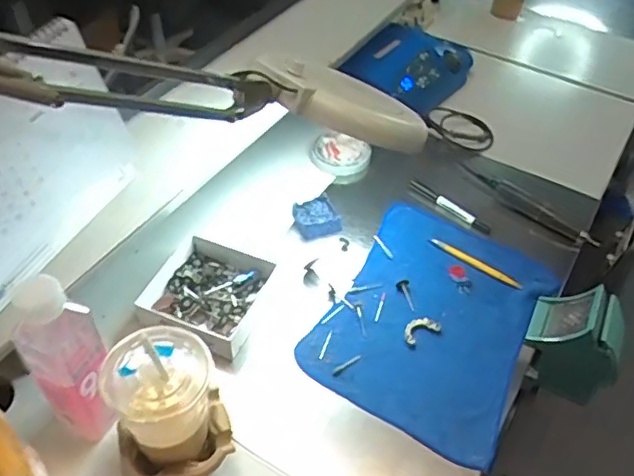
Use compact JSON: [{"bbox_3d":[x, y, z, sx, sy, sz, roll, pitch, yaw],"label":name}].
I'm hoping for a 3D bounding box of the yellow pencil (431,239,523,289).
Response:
[{"bbox_3d":[0.211,0.034,0.820,0.130,0.008,0.012,31,53,25],"label":"yellow pencil"}]

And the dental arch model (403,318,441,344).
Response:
[{"bbox_3d":[0.127,0.111,0.758,0.047,0.013,0.026,-21,51,-20],"label":"dental arch model"}]

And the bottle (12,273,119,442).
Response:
[{"bbox_3d":[-0.235,0.125,0.589,0.071,0.211,0.052,-28,54,-27],"label":"bottle"}]

